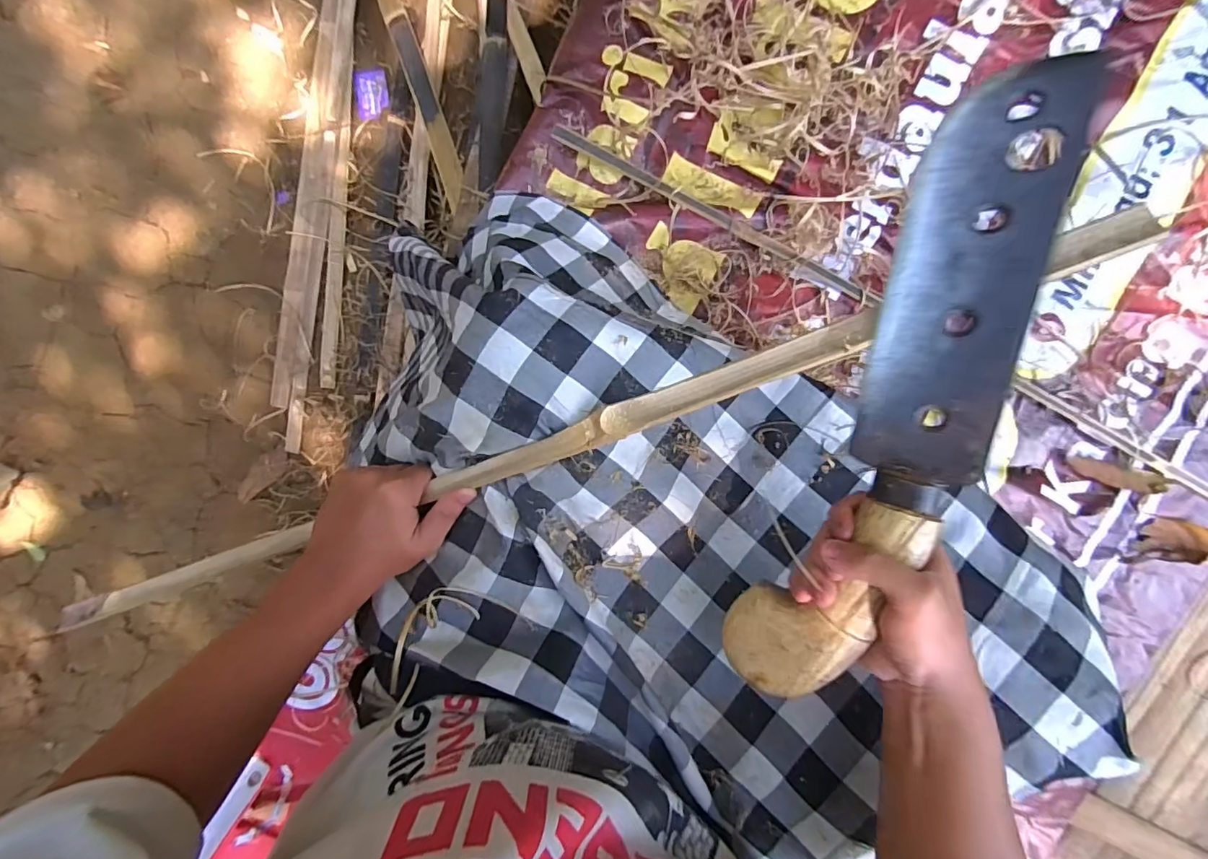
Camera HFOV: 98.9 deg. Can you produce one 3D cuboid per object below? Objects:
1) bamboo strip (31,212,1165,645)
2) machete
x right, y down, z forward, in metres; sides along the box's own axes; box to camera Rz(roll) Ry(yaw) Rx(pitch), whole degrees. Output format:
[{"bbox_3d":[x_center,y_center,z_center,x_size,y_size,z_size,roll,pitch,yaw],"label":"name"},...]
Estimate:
[{"bbox_3d":[-0.118,0.039,0.387,0.866,0.022,0.021,-20,97,17],"label":"bamboo strip"},{"bbox_3d":[0.174,-0.003,0.300,0.085,0.036,0.365,22,104,22],"label":"machete"}]

